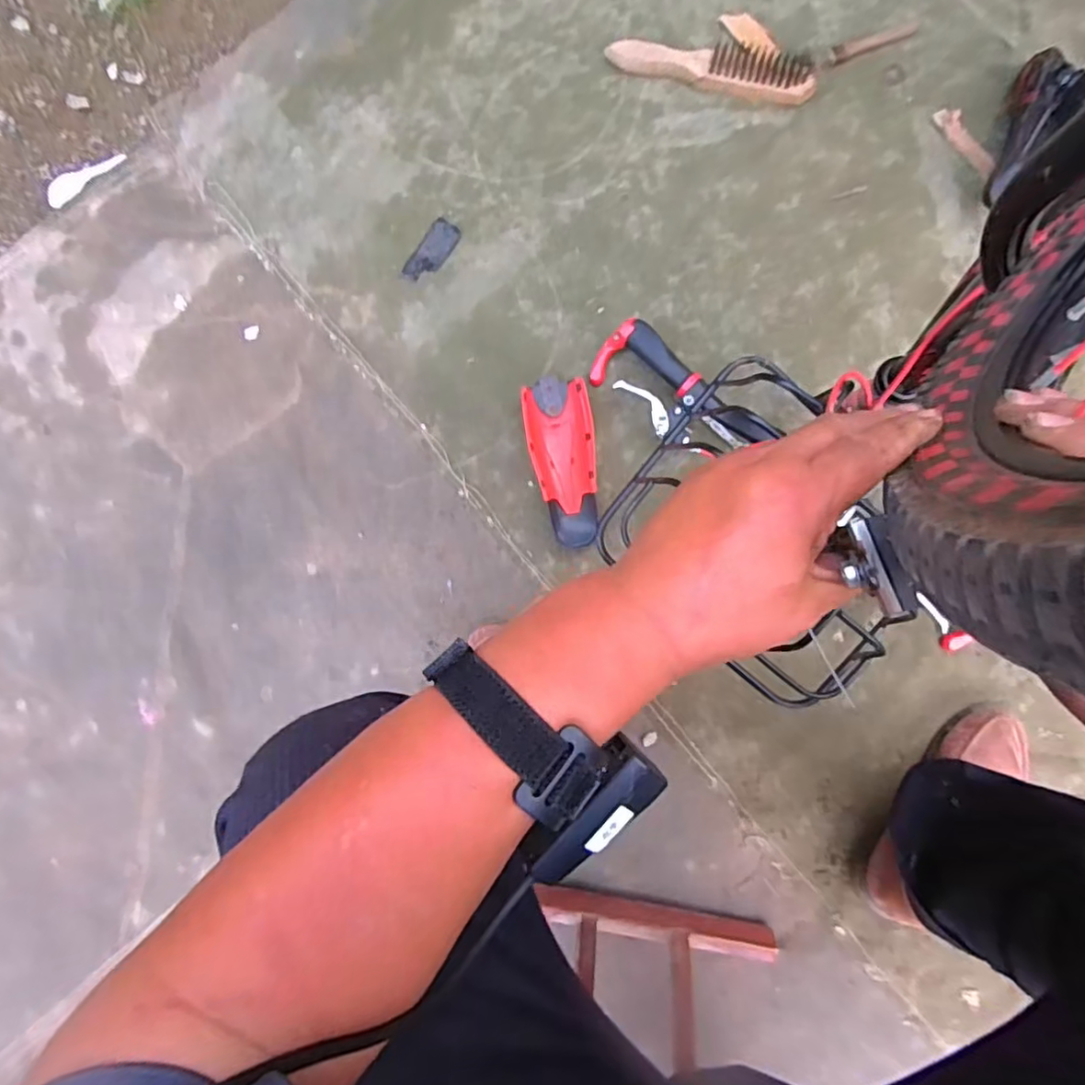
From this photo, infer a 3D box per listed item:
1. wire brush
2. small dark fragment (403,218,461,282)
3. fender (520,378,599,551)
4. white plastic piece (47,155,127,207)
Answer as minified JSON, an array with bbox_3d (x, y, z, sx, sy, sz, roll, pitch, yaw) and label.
[{"bbox_3d":[0.214,-0.602,0.767,0.256,0.026,0.054,15,88,2],"label":"wire brush"},{"bbox_3d":[-0.138,-0.366,0.768,0.037,0.007,0.088,34,88,2],"label":"small dark fragment"},{"bbox_3d":[0.029,-0.099,0.741,0.079,0.034,0.204,-11,87,0],"label":"fender"},{"bbox_3d":[-0.597,-0.477,0.795,0.111,0.010,0.034,-37,87,-1],"label":"white plastic piece"}]

